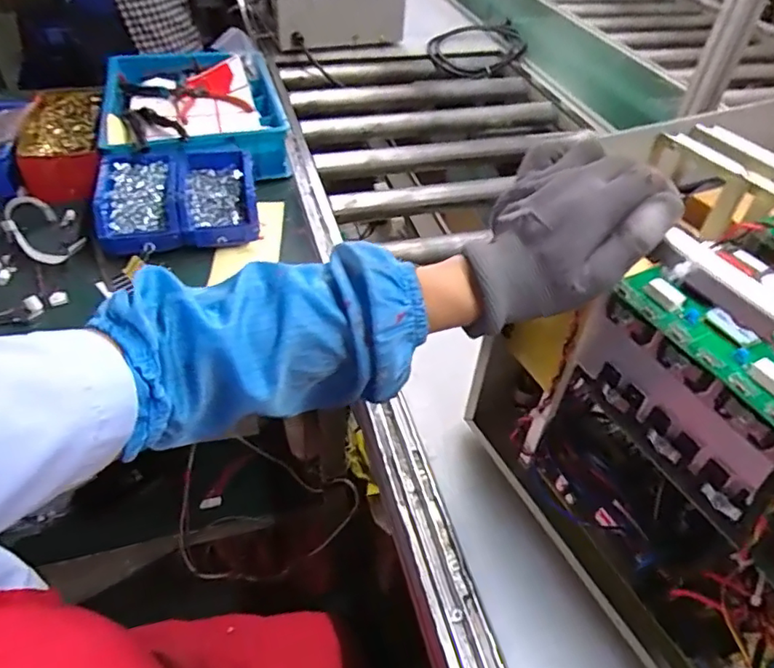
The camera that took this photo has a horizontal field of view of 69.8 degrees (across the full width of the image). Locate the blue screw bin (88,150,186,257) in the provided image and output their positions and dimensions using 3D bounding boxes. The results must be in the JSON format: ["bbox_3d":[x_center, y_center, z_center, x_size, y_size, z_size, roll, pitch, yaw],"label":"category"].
[{"bbox_3d":[-0.338,-0.184,0.765,0.106,0.056,0.169,-9,47,-13],"label":"blue screw bin"}]

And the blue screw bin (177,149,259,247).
[{"bbox_3d":[-0.239,-0.195,0.791,0.103,0.063,0.169,-7,46,-10],"label":"blue screw bin"}]

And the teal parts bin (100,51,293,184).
[{"bbox_3d":[-0.340,-0.393,0.987,0.292,0.093,0.411,-11,47,-14],"label":"teal parts bin"}]

